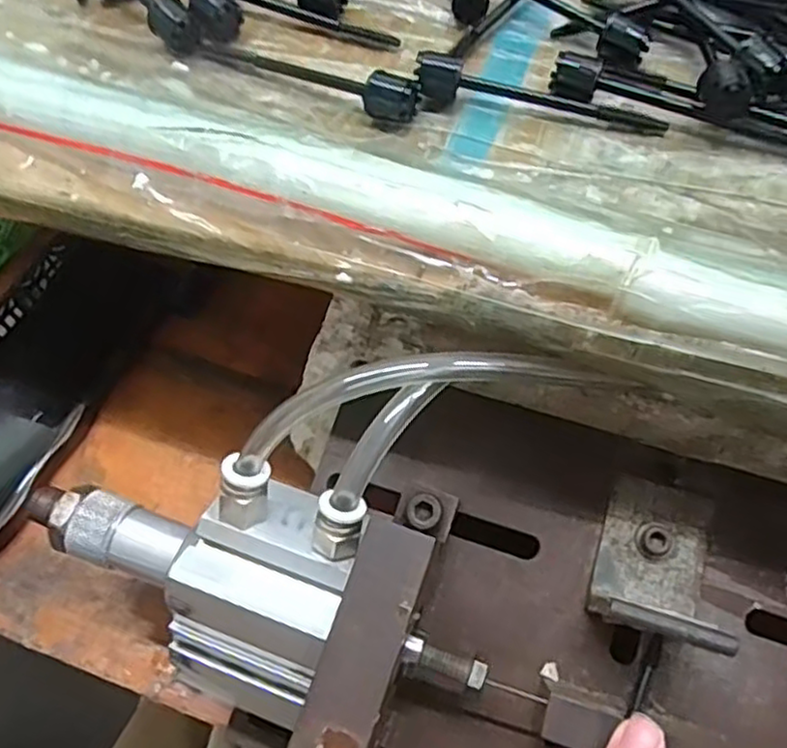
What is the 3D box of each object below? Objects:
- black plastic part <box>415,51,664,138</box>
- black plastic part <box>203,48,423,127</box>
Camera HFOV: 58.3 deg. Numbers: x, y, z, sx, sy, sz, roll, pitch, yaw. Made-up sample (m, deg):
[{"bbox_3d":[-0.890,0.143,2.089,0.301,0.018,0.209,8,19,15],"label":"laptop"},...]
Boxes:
[{"bbox_3d":[0.052,-0.099,0.242,0.086,0.015,0.020,9,58,6],"label":"black plastic part"},{"bbox_3d":[-0.030,-0.109,0.250,0.086,0.014,0.018,28,62,17],"label":"black plastic part"}]

